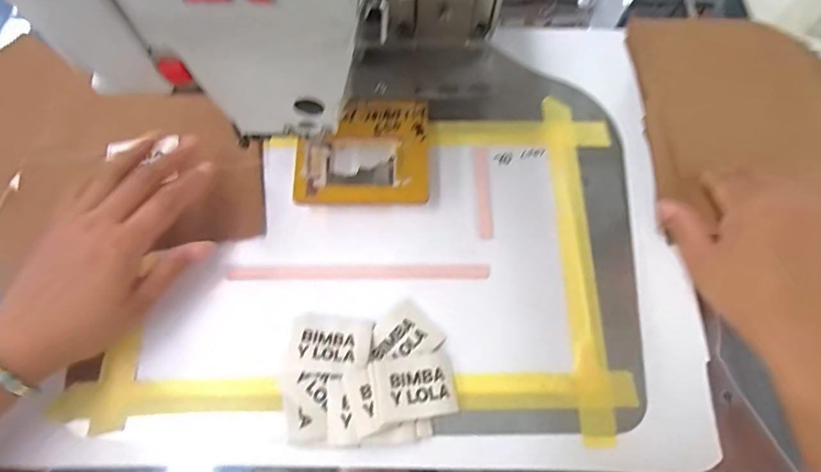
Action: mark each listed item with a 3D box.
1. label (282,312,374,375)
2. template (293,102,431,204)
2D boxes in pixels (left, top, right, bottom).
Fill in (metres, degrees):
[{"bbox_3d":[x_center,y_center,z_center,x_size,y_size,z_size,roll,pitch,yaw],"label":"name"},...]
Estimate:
[{"bbox_3d":[-0.057,0.076,0.318,0.057,0.005,0.043,6,51,2],"label":"label"},{"bbox_3d":[-0.037,-0.067,0.364,0.105,0.017,0.085,-1,77,-2],"label":"template"}]

